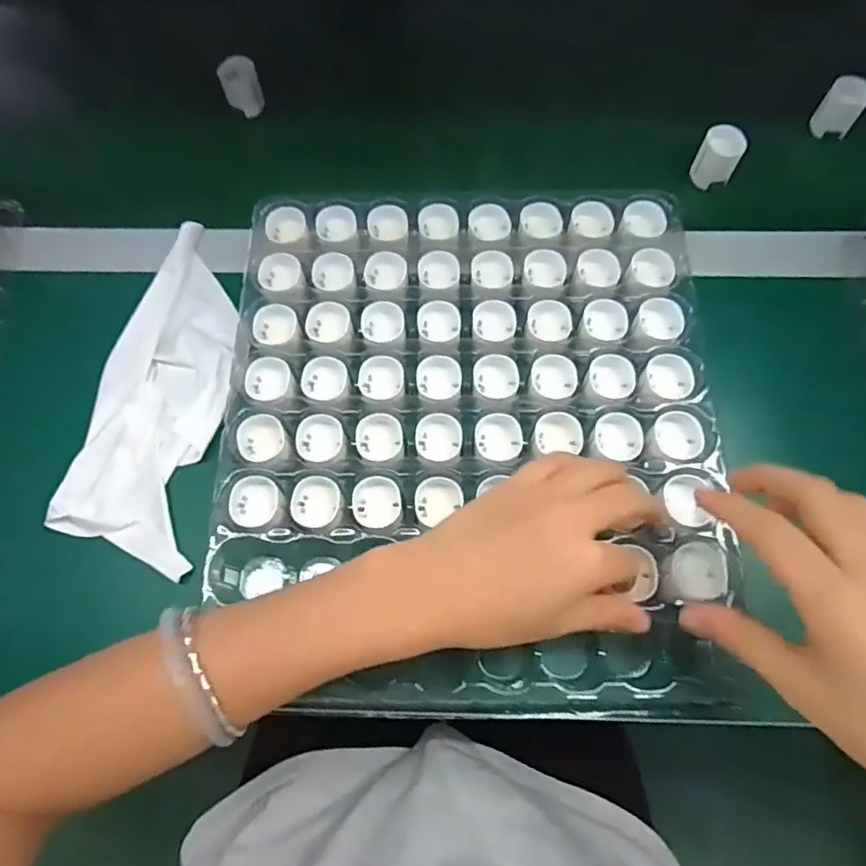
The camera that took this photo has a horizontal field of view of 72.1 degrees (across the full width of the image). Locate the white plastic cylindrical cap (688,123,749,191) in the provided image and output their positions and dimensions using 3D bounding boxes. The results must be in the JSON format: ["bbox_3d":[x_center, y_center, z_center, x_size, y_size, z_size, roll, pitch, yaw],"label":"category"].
[{"bbox_3d":[0.223,-0.216,0.467,0.032,0.038,0.025,28,71,11],"label":"white plastic cylindrical cap"}]

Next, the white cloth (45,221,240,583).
[{"bbox_3d":[-0.186,-0.033,0.409,0.088,0.012,0.243,4,68,2],"label":"white cloth"}]

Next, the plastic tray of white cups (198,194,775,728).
[{"bbox_3d":[0.022,-0.006,0.372,0.292,0.031,0.331,1,68,1],"label":"plastic tray of white cups"}]

